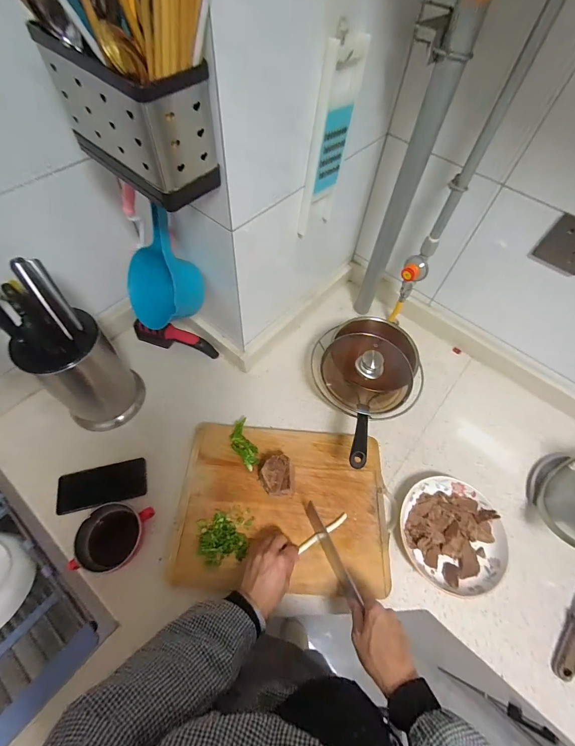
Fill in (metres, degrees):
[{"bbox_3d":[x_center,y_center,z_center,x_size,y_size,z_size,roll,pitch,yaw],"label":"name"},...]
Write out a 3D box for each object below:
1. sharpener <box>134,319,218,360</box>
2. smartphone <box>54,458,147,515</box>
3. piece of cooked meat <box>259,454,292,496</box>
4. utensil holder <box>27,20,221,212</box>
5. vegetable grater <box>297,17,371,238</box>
[{"bbox_3d":[-0.275,-0.088,0.809,0.216,0.055,0.051,15,60,5],"label":"sharpener"},{"bbox_3d":[-0.370,0.223,0.656,0.159,0.014,0.080,-13,61,-11],"label":"smartphone"},{"bbox_3d":[-0.023,0.201,0.647,0.056,0.045,0.072,-2,60,-5],"label":"piece of cooked meat"},{"bbox_3d":[-0.183,-0.306,0.395,0.193,0.121,0.090,37,64,17],"label":"utensil holder"},{"bbox_3d":[0.070,-0.372,0.546,0.017,0.276,0.089,39,60,19],"label":"vegetable grater"}]

